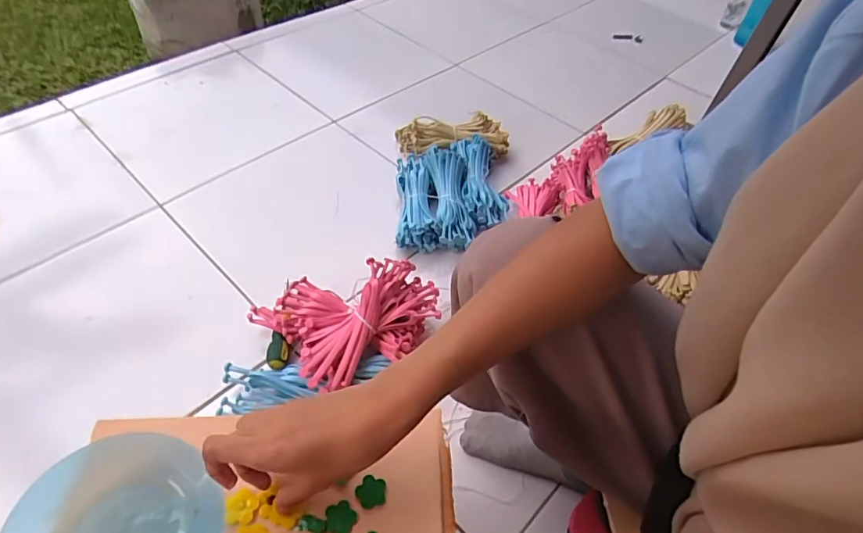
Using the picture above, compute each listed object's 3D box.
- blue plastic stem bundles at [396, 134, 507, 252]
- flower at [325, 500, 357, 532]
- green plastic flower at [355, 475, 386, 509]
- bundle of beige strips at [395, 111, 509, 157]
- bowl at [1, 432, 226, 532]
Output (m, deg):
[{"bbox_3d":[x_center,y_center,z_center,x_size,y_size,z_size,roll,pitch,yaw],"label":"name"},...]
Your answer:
[{"bbox_3d":[0.038,-0.144,0.896,0.198,0.061,0.248,1,51,-5],"label":"blue plastic stem bundles"},{"bbox_3d":[-0.067,0.187,0.364,0.022,0.004,0.023,-4,51,-8],"label":"flower"},{"bbox_3d":[-0.045,0.172,0.374,0.022,0.006,0.022,2,51,-3],"label":"green plastic flower"},{"bbox_3d":[0.044,-0.266,1.008,0.225,0.061,0.074,-3,51,-7],"label":"bundle of beige strips"},{"bbox_3d":[-0.212,0.177,0.329,0.113,0.033,0.126,34,55,-13],"label":"bowl"}]

